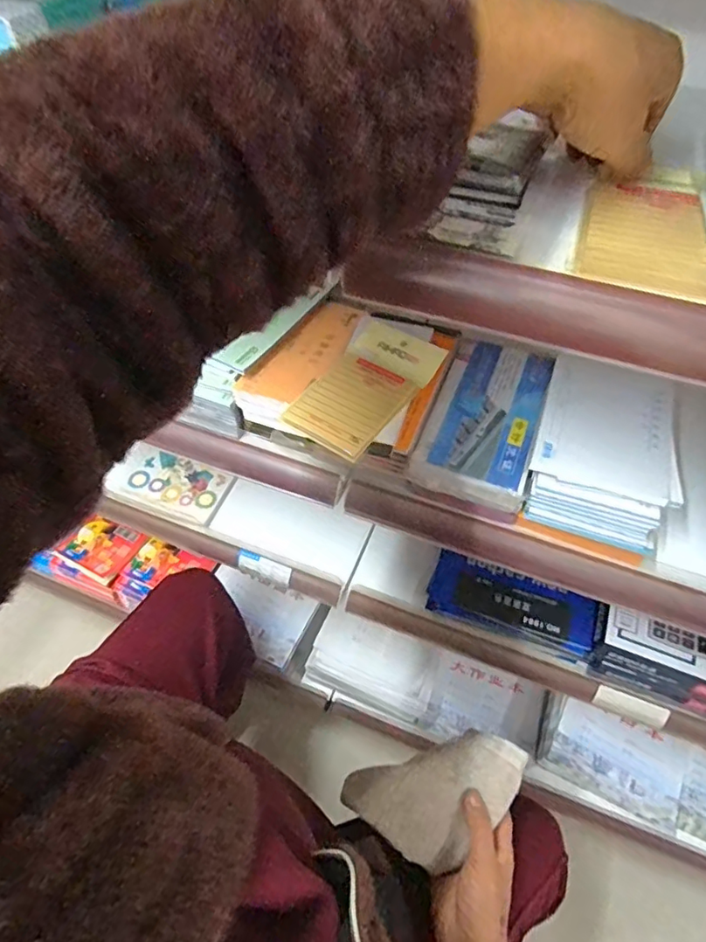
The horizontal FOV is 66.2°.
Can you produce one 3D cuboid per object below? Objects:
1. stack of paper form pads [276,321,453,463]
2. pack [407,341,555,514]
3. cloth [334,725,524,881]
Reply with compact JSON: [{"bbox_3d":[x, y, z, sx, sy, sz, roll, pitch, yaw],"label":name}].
[{"bbox_3d":[0.013,-0.078,0.485,0.084,0.012,0.149,28,58,19],"label":"stack of paper form pads"},{"bbox_3d":[0.122,-0.051,0.500,0.094,0.027,0.175,17,55,12],"label":"pack"},{"bbox_3d":[0.084,0.302,0.498,0.166,0.030,0.089,-16,55,-12],"label":"cloth"}]

